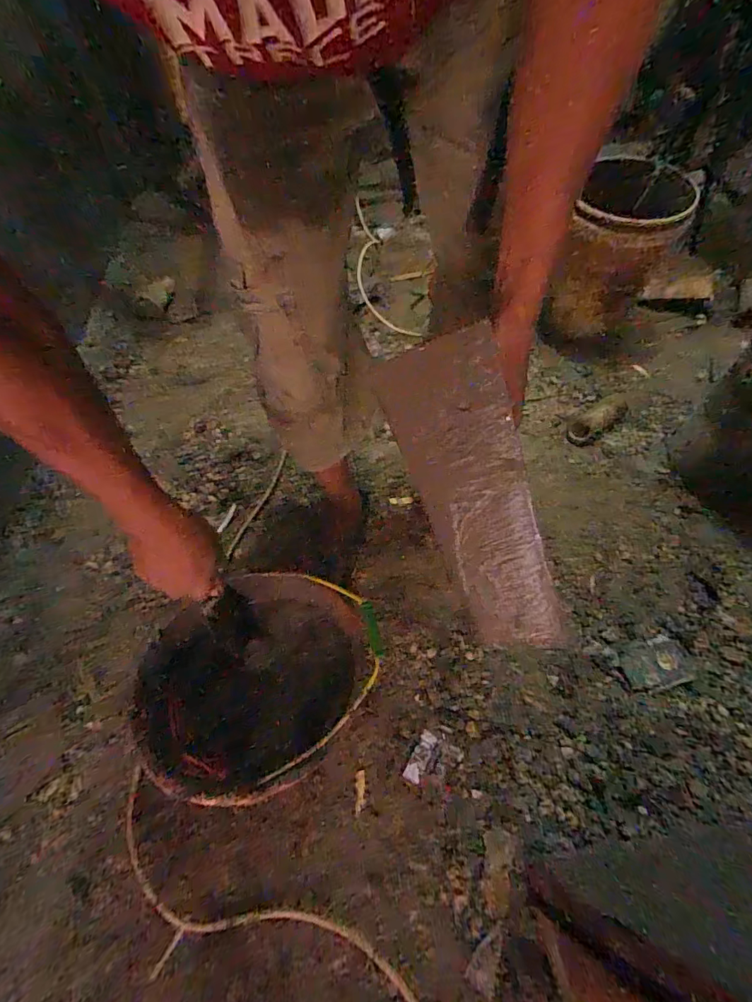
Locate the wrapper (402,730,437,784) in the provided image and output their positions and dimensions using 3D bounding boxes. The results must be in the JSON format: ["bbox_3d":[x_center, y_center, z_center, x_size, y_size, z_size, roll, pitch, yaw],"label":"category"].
[{"bbox_3d":[0.072,0.412,0.708,0.027,0.005,0.076,24,62,18],"label":"wrapper"}]

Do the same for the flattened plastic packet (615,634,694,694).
[{"bbox_3d":[0.499,0.290,0.786,0.121,0.008,0.078,-13,57,-5],"label":"flattened plastic packet"}]

